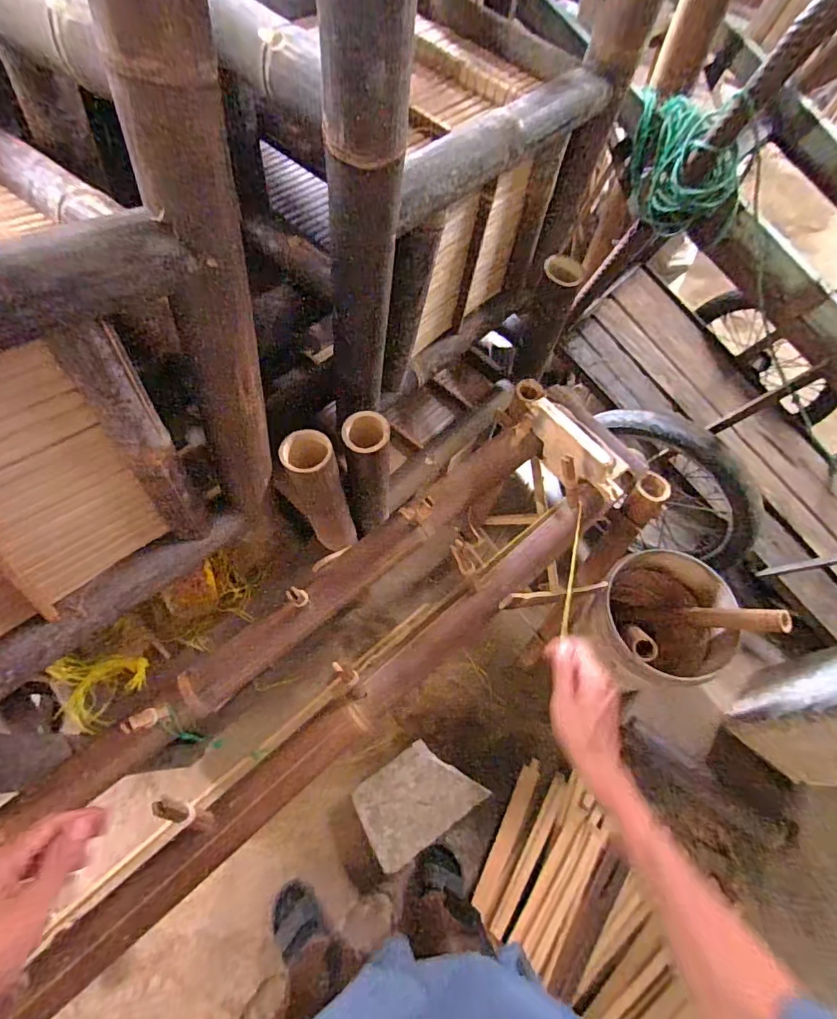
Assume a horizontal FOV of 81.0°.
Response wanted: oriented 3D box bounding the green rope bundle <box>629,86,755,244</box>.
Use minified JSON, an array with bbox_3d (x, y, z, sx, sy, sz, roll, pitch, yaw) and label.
[{"bbox_3d":[0.488,-0.646,0.900,0.089,0.202,0.242,-24,66,-15],"label":"green rope bundle"}]

